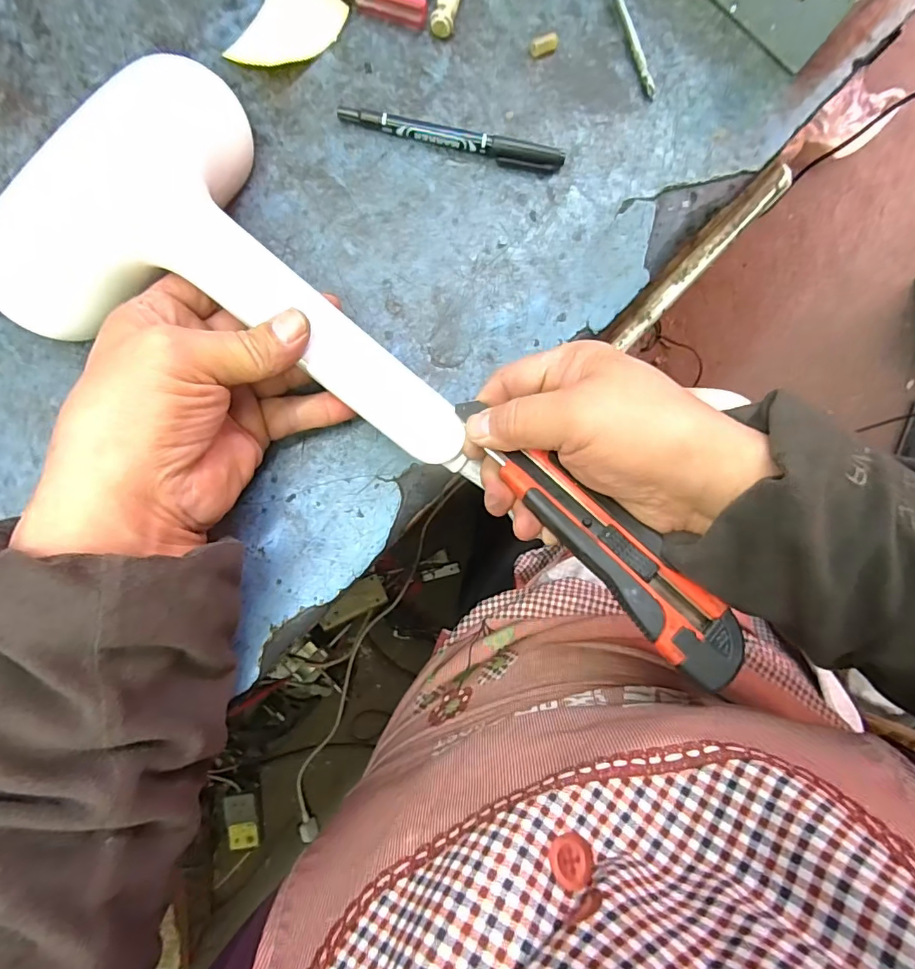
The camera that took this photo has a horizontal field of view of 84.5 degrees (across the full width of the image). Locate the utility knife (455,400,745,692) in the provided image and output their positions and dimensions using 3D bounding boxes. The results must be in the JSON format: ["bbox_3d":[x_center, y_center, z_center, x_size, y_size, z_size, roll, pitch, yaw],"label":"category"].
[{"bbox_3d":[0.066,0.022,0.253,0.034,0.015,0.176,-42,74,-7],"label":"utility knife"}]

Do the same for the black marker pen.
[{"bbox_3d":[-0.002,-0.210,0.306,0.135,0.011,0.009,10,85,-4],"label":"black marker pen"}]

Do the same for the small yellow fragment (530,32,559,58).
[{"bbox_3d":[0.056,-0.280,0.320,0.019,0.007,0.009,-30,88,-7],"label":"small yellow fragment"}]

